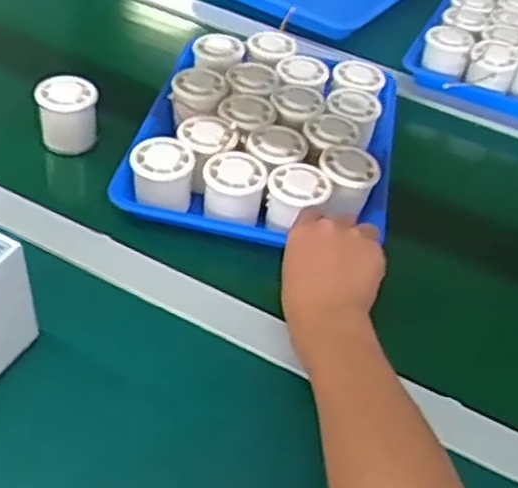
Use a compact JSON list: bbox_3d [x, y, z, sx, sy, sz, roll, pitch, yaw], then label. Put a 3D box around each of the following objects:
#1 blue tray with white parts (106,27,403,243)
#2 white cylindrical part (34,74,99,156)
[{"bbox_3d":[0.010,-0.115,0.767,0.247,0.060,0.281,11,43,3],"label":"blue tray with white parts"},{"bbox_3d":[-0.192,-0.128,0.753,0.056,0.067,0.047,-4,44,-12],"label":"white cylindrical part"}]

